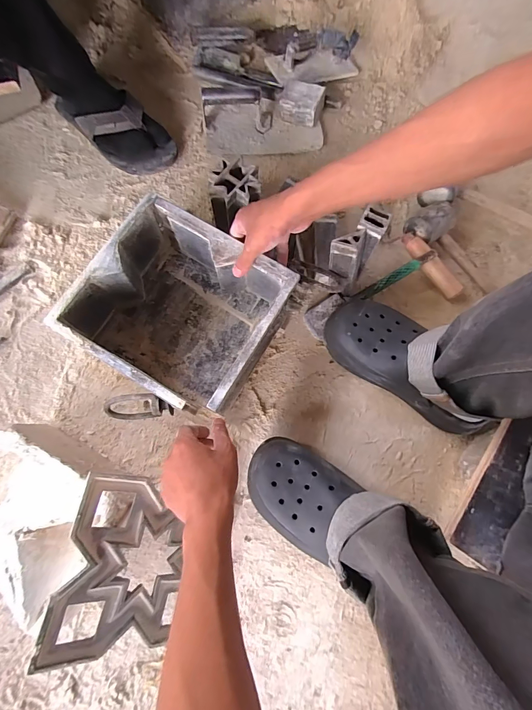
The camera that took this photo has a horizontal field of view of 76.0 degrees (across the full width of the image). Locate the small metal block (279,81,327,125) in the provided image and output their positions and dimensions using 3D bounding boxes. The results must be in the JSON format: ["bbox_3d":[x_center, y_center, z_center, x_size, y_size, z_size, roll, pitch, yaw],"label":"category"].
[{"bbox_3d":[0.068,-0.486,0.658,0.082,0.046,0.062,17,78,3],"label":"small metal block"}]

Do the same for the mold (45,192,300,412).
[{"bbox_3d":[-0.120,-0.060,0.506,0.243,0.122,0.226,31,79,6],"label":"mold"}]

